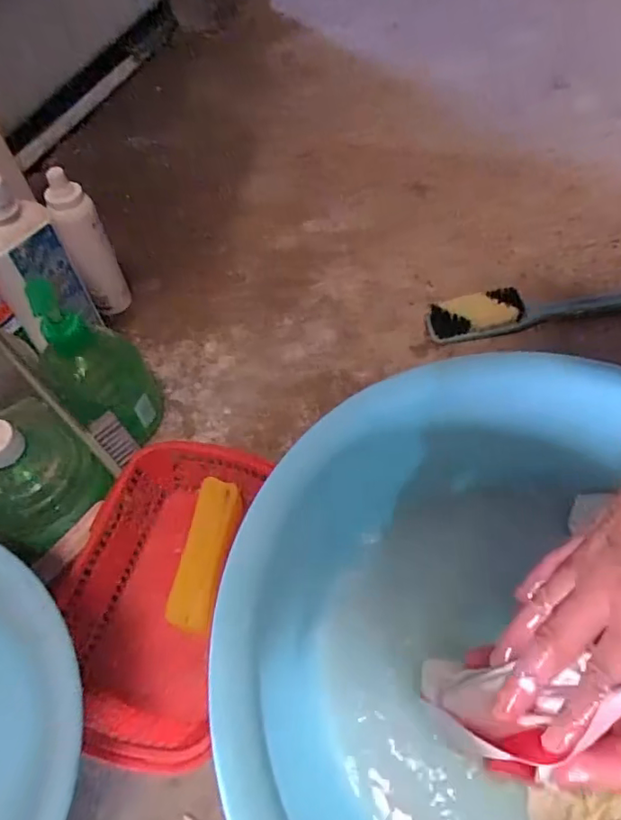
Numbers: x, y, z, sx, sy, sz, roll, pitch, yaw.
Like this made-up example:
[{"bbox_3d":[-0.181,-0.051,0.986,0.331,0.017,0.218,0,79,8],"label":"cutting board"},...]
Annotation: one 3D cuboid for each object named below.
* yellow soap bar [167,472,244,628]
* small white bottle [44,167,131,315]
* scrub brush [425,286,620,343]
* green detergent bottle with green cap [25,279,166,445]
[{"bbox_3d":[-0.074,0.100,0.388,0.030,0.021,0.102,9,61,8],"label":"yellow soap bar"},{"bbox_3d":[-0.216,-0.158,0.539,0.039,0.141,0.039,-21,61,-9],"label":"small white bottle"},{"bbox_3d":[0.231,-0.103,0.546,0.226,0.030,0.037,-7,60,-1],"label":"scrub brush"},{"bbox_3d":[-0.173,-0.026,0.449,0.071,0.155,0.059,-25,62,-11],"label":"green detergent bottle with green cap"}]

